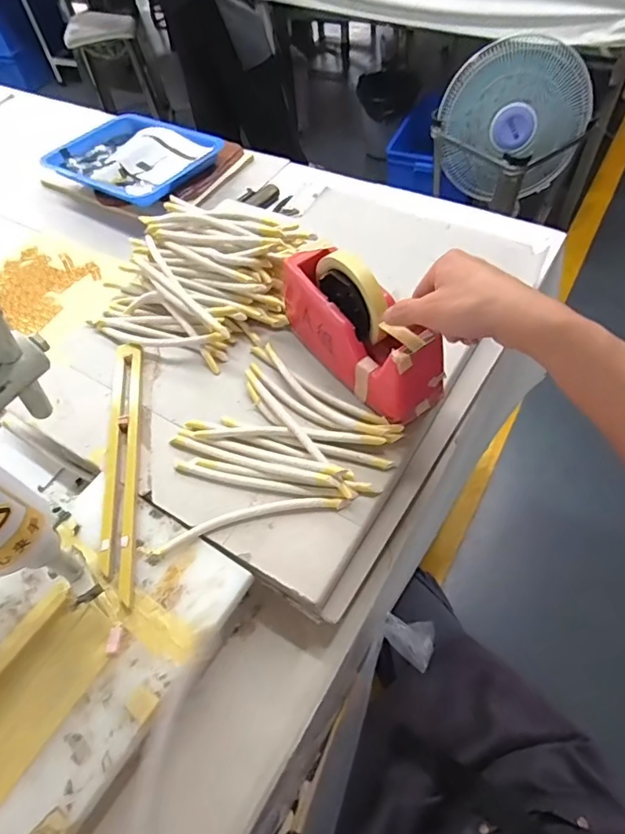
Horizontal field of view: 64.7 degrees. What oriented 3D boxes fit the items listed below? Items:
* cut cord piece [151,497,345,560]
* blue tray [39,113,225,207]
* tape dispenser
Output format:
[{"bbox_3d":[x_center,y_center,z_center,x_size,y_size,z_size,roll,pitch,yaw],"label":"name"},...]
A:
[{"bbox_3d":[-0.060,0.099,0.467,0.185,0.009,0.023,-15,56,-4],"label":"cut cord piece"},{"bbox_3d":[-0.325,-0.471,0.891,0.290,0.030,0.219,28,63,22],"label":"blue tray"},{"bbox_3d":[0.045,-0.097,0.502,0.067,0.120,0.196,-35,62,-16],"label":"tape dispenser"}]

